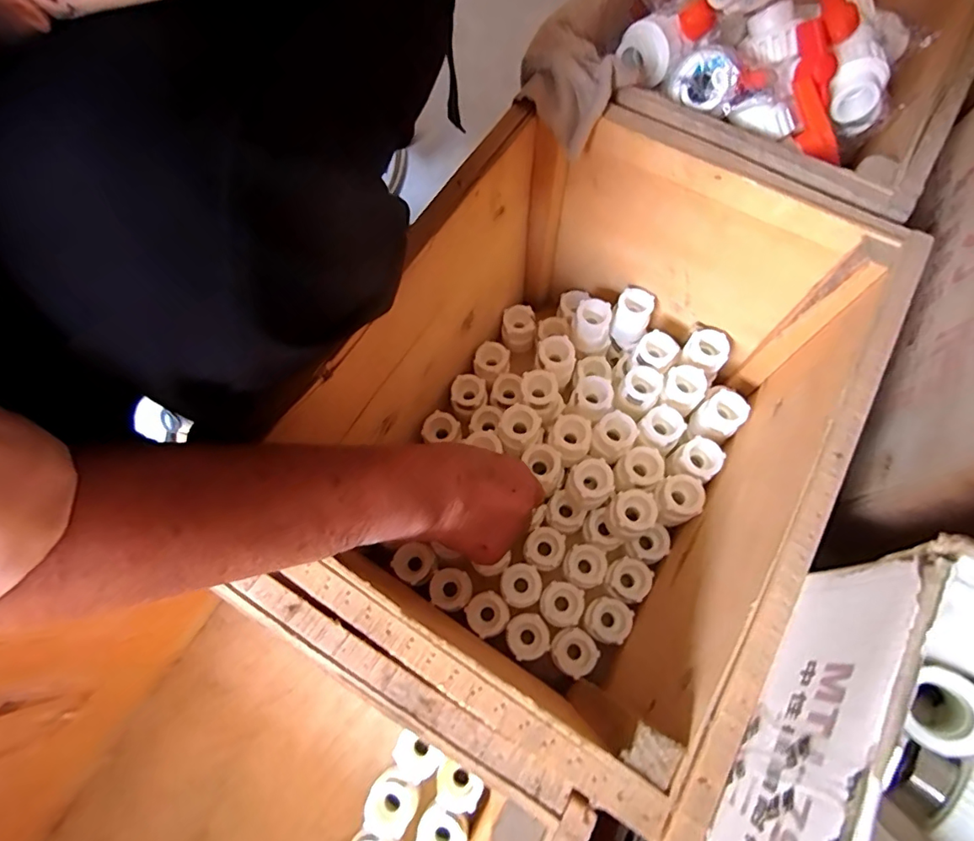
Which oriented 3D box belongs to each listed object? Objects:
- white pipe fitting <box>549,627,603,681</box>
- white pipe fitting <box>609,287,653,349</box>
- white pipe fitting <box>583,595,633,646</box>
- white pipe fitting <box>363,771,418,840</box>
[{"bbox_3d":[0.077,0.206,0.455,0.036,0.025,0.039,-1,70,1],"label":"white pipe fitting"},{"bbox_3d":[0.153,-0.107,0.545,0.039,0.053,0.045,21,72,9],"label":"white pipe fitting"},{"bbox_3d":[0.109,0.182,0.467,0.038,0.032,0.037,-1,70,1],"label":"white pipe fitting"},{"bbox_3d":[-0.077,0.315,0.427,0.039,0.046,0.041,-1,70,1],"label":"white pipe fitting"}]

